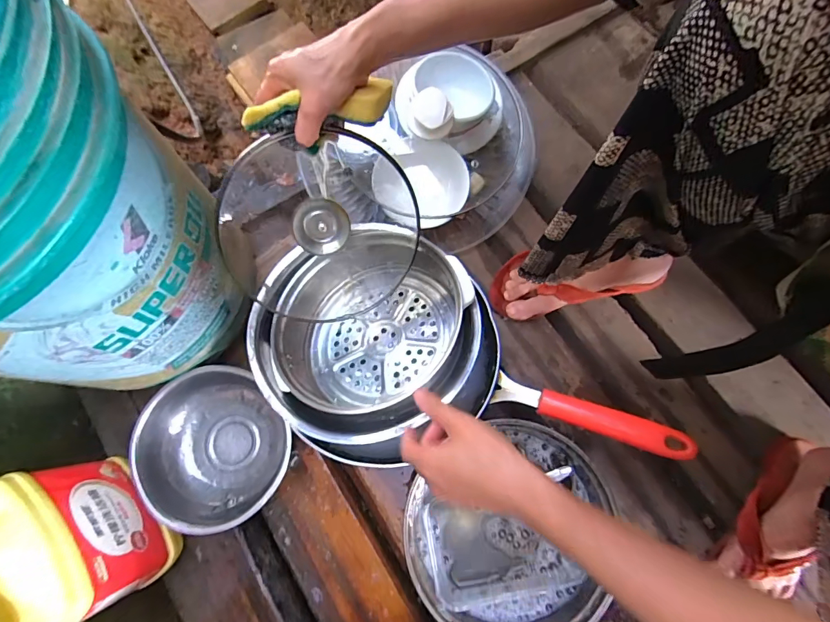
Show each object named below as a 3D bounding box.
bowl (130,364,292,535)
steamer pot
[{"bbox_3d":[-0.241,0.166,0.526,0.171,0.076,0.182,0,76,1],"label":"bowl"},{"bbox_3d":[-0.059,0.028,0.525,0.251,0.118,0.234,0,76,1],"label":"steamer pot"}]

